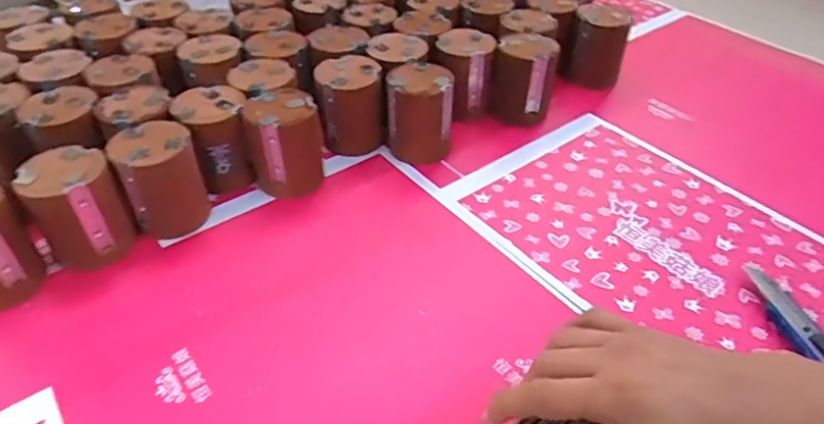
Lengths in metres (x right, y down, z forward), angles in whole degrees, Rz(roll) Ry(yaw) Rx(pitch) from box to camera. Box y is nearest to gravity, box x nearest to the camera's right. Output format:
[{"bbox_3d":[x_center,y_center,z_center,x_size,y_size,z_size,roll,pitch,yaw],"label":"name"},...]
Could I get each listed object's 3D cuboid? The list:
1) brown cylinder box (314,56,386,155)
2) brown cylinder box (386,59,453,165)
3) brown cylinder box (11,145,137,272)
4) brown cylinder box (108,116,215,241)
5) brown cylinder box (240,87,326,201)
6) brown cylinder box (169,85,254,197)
[{"bbox_3d":[-0.077,-0.128,0.712,0.073,0.108,0.073,-14,43,-16],"label":"brown cylinder box"},{"bbox_3d":[0.010,-0.123,0.709,0.080,0.106,0.083,1,41,1],"label":"brown cylinder box"},{"bbox_3d":[-0.329,-0.002,0.567,0.078,0.101,0.073,-28,49,-28],"label":"brown cylinder box"},{"bbox_3d":[-0.259,-0.032,0.595,0.076,0.104,0.069,-19,45,-22],"label":"brown cylinder box"},{"bbox_3d":[-0.145,-0.079,0.659,0.079,0.106,0.076,-7,42,-9],"label":"brown cylinder box"},{"bbox_3d":[-0.224,-0.080,0.659,0.075,0.106,0.080,-19,45,-21],"label":"brown cylinder box"}]

